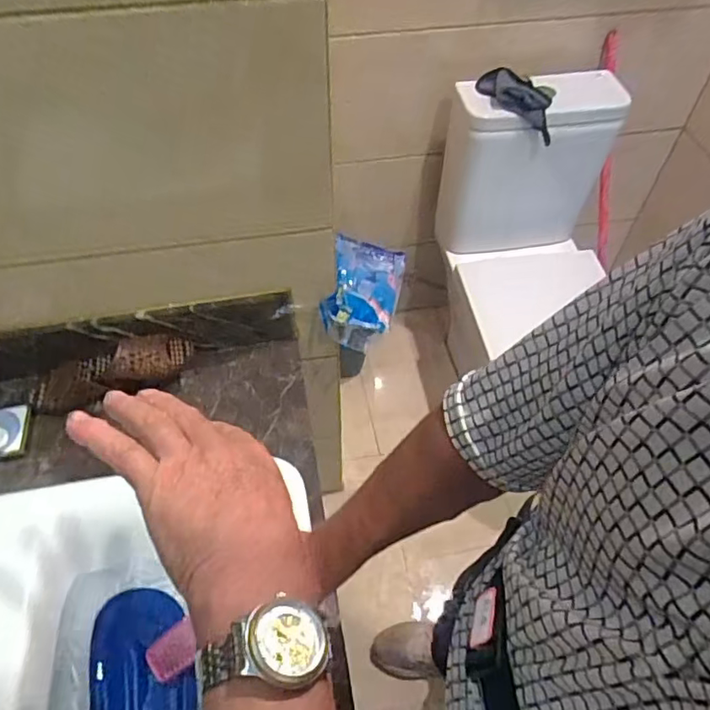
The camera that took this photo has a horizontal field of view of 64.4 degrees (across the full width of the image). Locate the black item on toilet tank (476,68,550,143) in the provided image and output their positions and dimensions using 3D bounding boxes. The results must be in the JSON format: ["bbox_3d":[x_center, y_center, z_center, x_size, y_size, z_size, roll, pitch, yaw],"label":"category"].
[{"bbox_3d":[0.338,-0.524,1.167,0.192,0.065,0.079,41,61,7],"label":"black item on toilet tank"}]

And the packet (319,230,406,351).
[{"bbox_3d":[0.018,-0.124,0.989,0.139,0.064,0.236,21,59,-15],"label":"packet"}]

